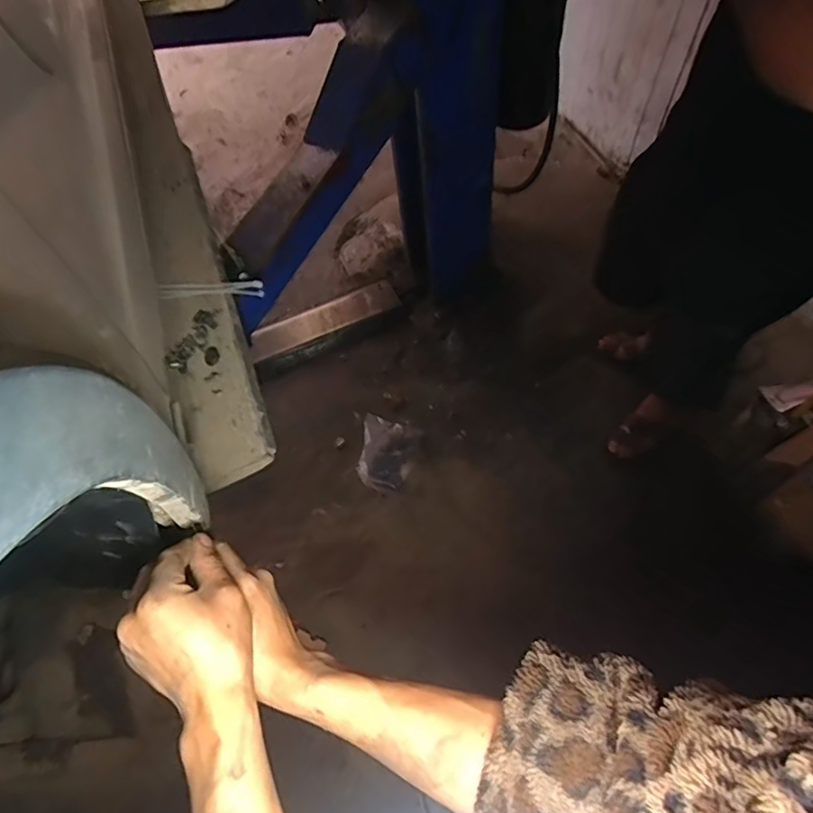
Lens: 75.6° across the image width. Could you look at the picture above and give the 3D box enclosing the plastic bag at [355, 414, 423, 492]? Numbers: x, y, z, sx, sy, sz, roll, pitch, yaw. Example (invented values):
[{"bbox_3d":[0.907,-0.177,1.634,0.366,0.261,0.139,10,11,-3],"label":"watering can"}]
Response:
[{"bbox_3d":[-0.059,0.148,1.658,0.195,0.061,0.237,13,66,6],"label":"plastic bag"}]

